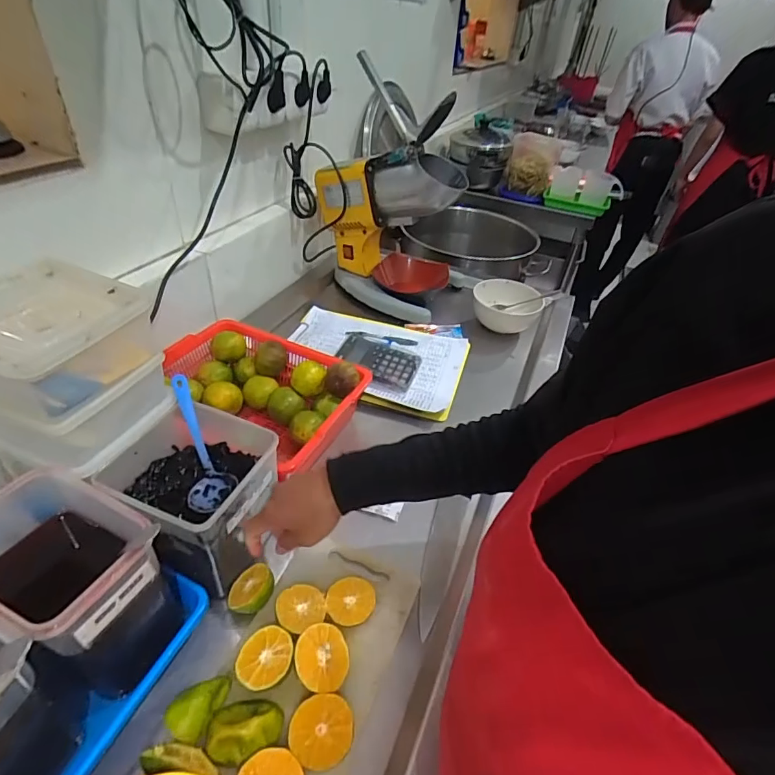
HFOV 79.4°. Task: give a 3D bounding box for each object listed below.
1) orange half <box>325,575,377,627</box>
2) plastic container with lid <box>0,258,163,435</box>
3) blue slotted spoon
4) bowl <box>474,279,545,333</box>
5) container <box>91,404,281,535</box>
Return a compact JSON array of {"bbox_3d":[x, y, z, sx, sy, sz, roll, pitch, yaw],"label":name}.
[{"bbox_3d":[-0.040,0.234,0.501,0.050,0.025,0.050,7,39,0],"label":"orange half"},{"bbox_3d":[-0.316,-0.041,0.439,0.136,0.080,0.136,20,41,16],"label":"plastic container with lid"},{"bbox_3d":[-0.211,0.060,0.526,0.050,0.033,0.152,-14,87,-24],"label":"blue slotted spoon"},{"bbox_3d":[0.248,-0.166,0.979,0.135,0.081,0.135,17,40,12],"label":"bowl"},{"bbox_3d":[-0.217,0.101,0.511,0.162,0.097,0.137,19,41,14],"label":"container"}]

